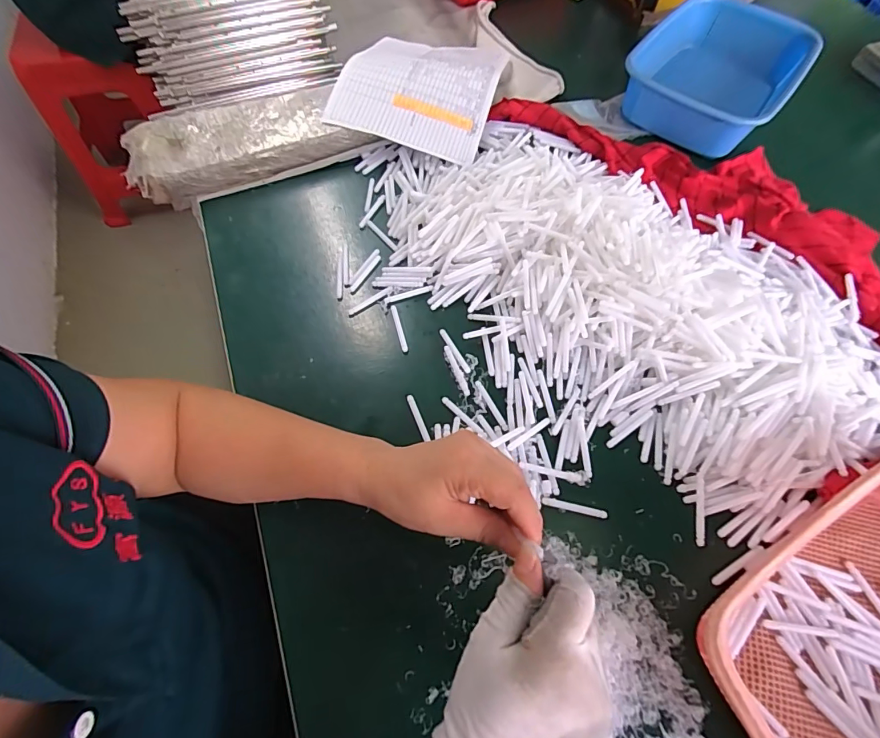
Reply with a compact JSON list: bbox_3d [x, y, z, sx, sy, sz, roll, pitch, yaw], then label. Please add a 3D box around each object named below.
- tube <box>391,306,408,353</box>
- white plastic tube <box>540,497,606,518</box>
[{"bbox_3d":[-0.045,-0.044,0.489,0.007,0.007,0.061,-13,65,-8],"label":"tube"},{"bbox_3d":[0.124,0.128,0.406,0.059,0.004,0.007,12,64,4],"label":"white plastic tube"}]

